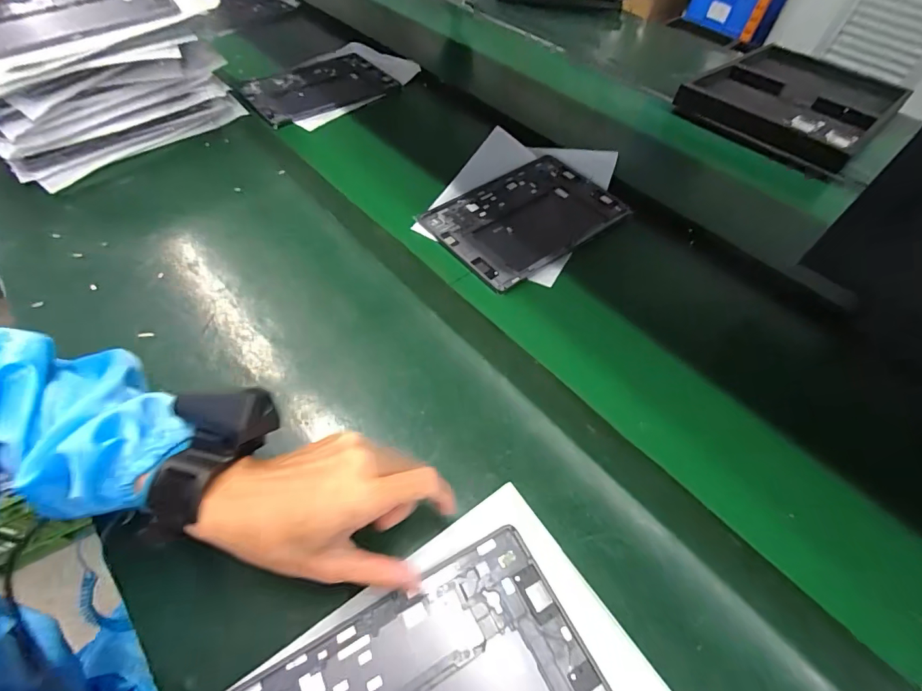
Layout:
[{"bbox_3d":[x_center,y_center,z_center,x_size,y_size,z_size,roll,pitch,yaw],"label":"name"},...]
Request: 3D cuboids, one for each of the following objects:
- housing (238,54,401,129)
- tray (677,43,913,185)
[{"bbox_3d":[-0.253,-0.468,0.788,0.258,0.018,0.171,-35,62,-25],"label":"housing"},{"bbox_3d":[0.644,-0.478,0.829,0.443,0.044,0.295,-36,66,-27],"label":"tray"}]

